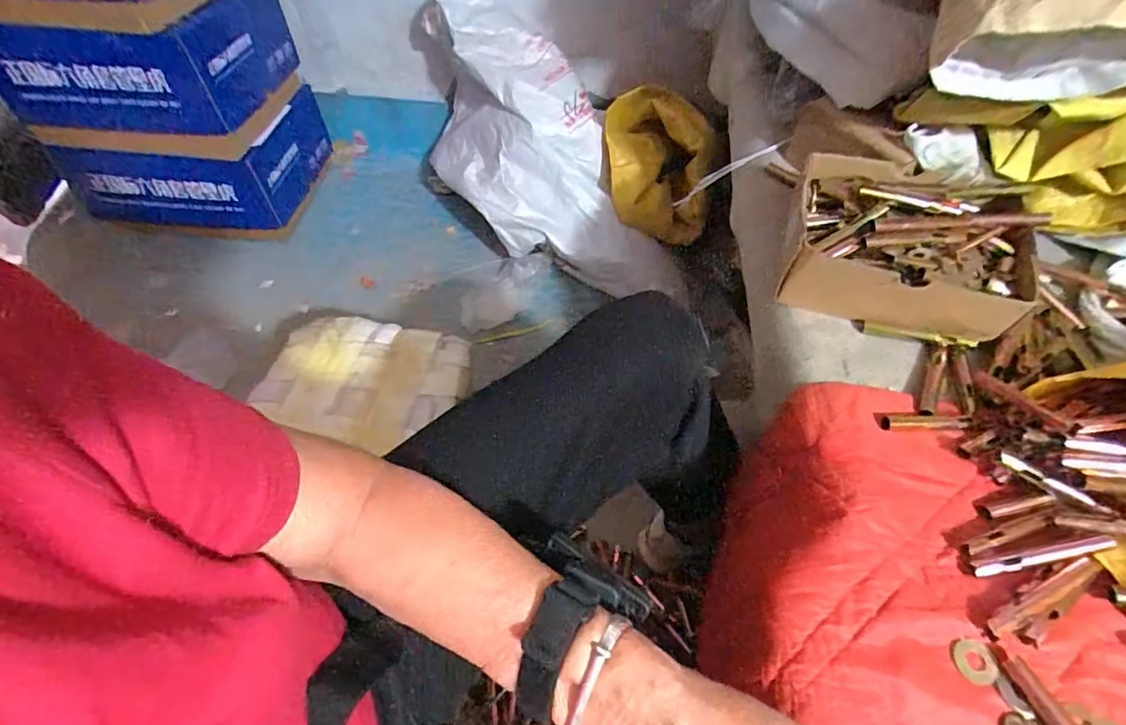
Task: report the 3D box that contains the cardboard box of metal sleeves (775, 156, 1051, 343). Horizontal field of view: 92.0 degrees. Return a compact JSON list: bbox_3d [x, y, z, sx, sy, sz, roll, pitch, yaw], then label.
[{"bbox_3d":[0.306,-0.109,0.489,0.185,0.065,0.163,15,56,10],"label":"cardboard box of metal sleeves"}]

